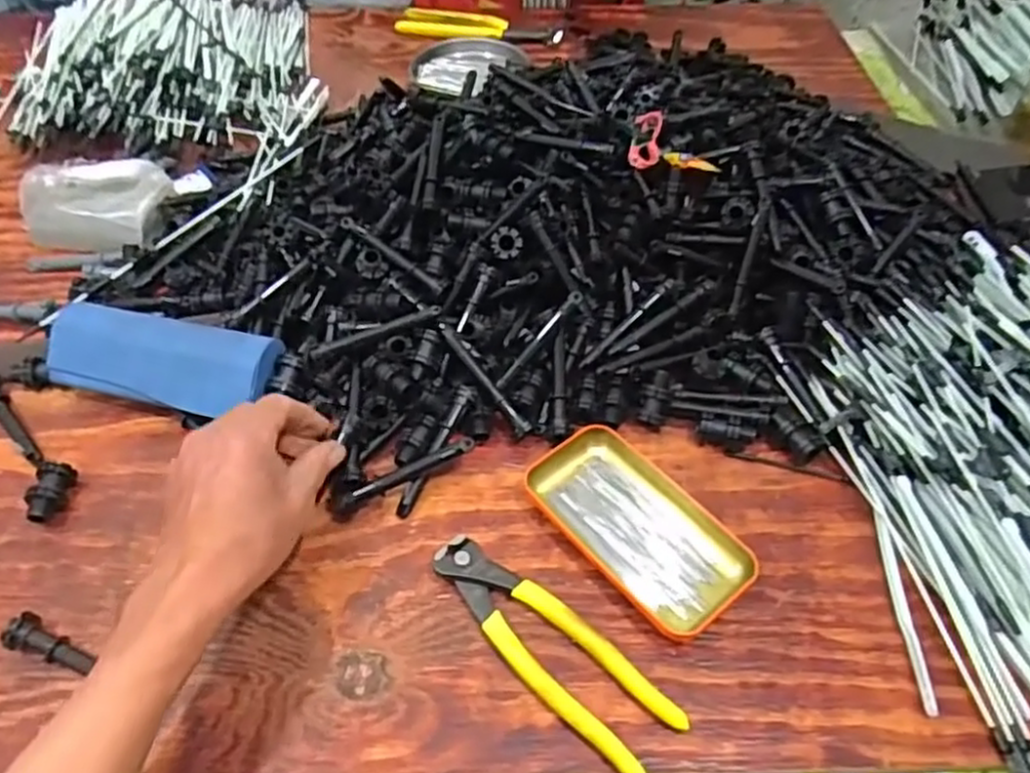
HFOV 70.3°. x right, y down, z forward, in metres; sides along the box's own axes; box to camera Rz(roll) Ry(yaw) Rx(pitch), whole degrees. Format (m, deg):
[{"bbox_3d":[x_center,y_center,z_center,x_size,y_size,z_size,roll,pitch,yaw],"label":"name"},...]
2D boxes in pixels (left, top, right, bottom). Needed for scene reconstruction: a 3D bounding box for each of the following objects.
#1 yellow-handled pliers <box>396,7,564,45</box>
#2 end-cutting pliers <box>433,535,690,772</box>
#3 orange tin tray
[{"bbox_3d":[-0.048,-0.445,0.911,0.210,0.016,0.062,16,51,12],"label":"yellow-handled pliers"},{"bbox_3d":[0.018,0.144,0.413,0.162,0.015,0.045,37,58,27],"label":"end-cutting pliers"},{"bbox_3d":[0.077,0.086,0.457,0.070,0.020,0.140,-33,58,-26],"label":"orange tin tray"}]

